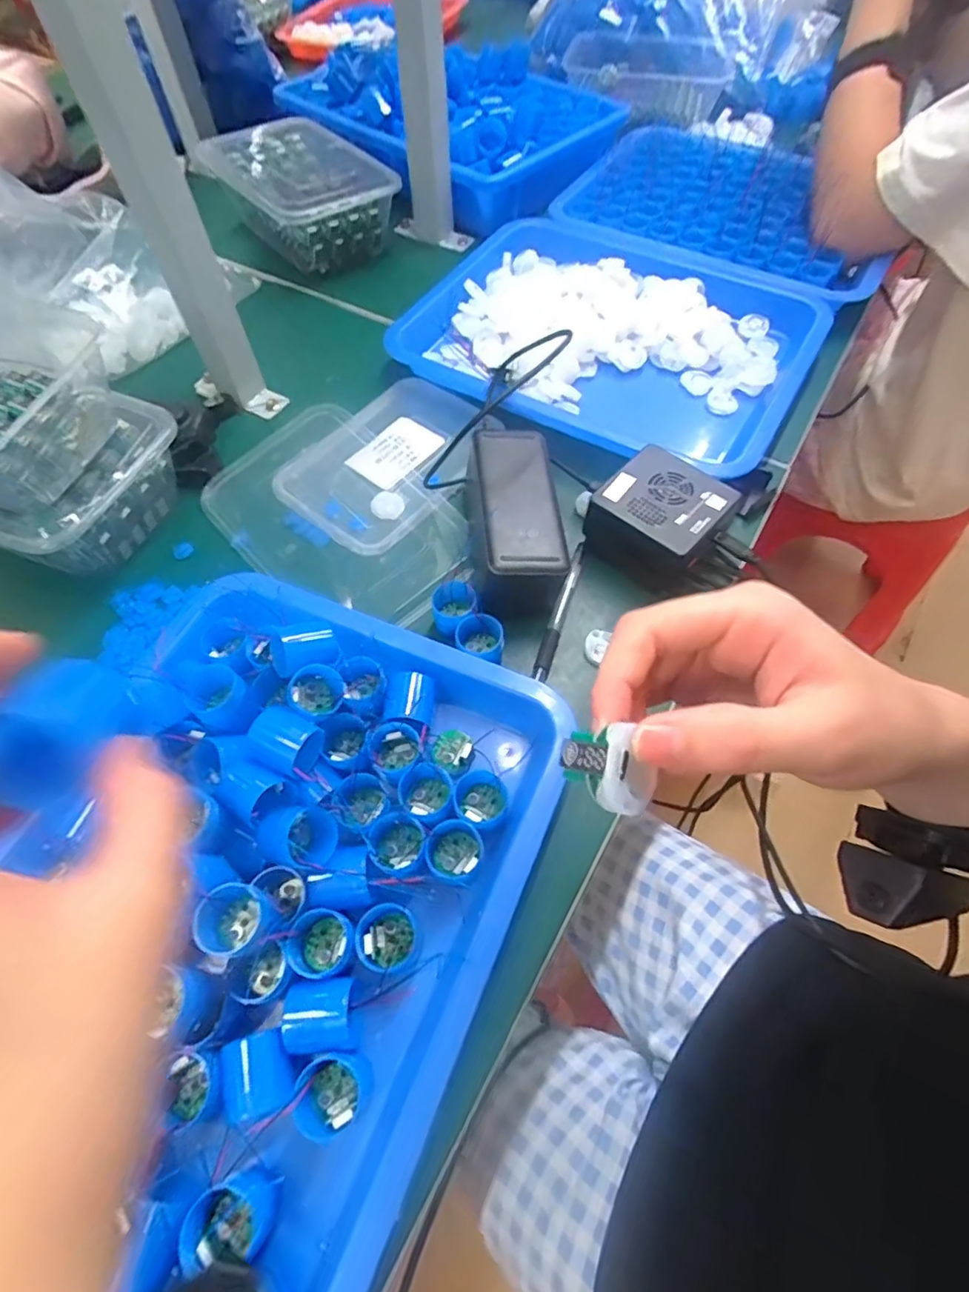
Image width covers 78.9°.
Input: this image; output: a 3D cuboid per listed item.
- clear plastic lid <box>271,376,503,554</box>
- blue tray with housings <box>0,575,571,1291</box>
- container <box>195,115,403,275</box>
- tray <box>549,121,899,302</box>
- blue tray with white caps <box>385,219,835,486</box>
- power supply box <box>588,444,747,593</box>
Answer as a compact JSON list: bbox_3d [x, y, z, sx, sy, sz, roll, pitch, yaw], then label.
[{"bbox_3d":[-0.072,-0.154,0.474,0.129,0.014,0.174,29,65,16],"label":"clear plastic lid"},{"bbox_3d":[-0.112,0.107,0.298,0.247,0.047,0.293,20,63,12],"label":"blue tray with housings"},{"bbox_3d":[-0.198,-0.481,0.631,0.136,0.069,0.204,-33,65,-17],"label":"container"},{"bbox_3d":[0.265,-0.460,0.614,0.313,0.038,0.243,29,65,16],"label":"tray"},{"bbox_3d":[0.116,-0.283,0.534,0.331,0.038,0.281,28,64,15],"label":"blue tray with white caps"},{"bbox_3d":[0.123,-0.090,0.412,0.077,0.045,0.076,-39,67,-19],"label":"power supply box"}]

